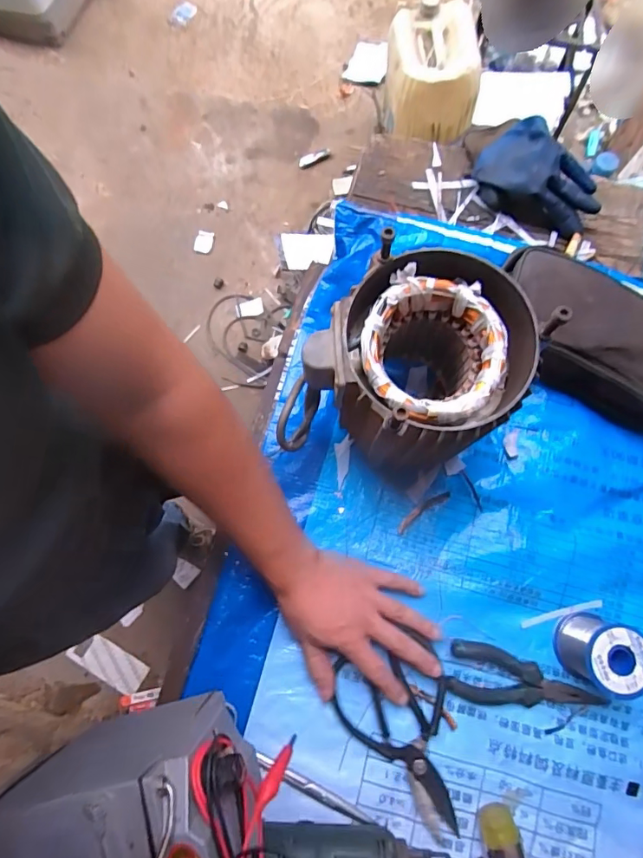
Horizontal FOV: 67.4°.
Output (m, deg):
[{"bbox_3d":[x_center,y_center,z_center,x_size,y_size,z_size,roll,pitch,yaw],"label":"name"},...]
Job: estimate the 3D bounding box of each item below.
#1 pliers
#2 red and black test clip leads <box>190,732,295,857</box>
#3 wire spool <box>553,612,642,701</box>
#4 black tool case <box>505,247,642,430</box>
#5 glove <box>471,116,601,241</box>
[{"bbox_3d":[0.203,0.254,0.476,0.155,0.017,0.056,14,79,3],"label":"pliers"},{"bbox_3d":[-0.038,0.230,0.284,0.045,0.058,0.099,-18,79,-4],"label":"red and black test clip leads"},{"bbox_3d":[0.270,0.217,0.465,0.059,0.061,0.061,0,78,0],"label":"wire spool"},{"bbox_3d":[0.302,-0.095,0.521,0.233,0.072,0.130,22,79,4],"label":"black tool case"},{"bbox_3d":[0.263,-0.303,0.584,0.155,0.071,0.080,30,80,6],"label":"glove"}]

